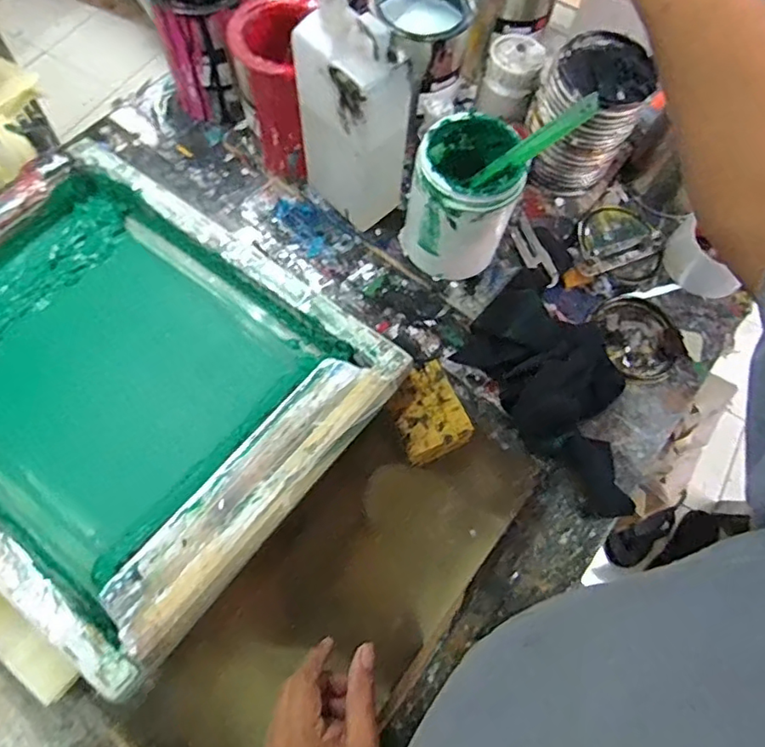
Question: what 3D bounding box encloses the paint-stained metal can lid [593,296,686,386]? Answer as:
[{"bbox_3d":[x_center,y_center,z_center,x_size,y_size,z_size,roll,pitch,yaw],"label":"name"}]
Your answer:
[{"bbox_3d":[0.282,-0.037,0.610,0.085,0.009,0.099,-3,67,-5],"label":"paint-stained metal can lid"}]

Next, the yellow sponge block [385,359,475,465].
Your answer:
[{"bbox_3d":[0.042,0.040,0.545,0.066,0.034,0.086,-21,70,-12],"label":"yellow sponge block"}]

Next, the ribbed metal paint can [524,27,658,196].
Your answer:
[{"bbox_3d":[0.211,-0.280,0.610,0.096,0.139,0.093,1,67,-3],"label":"ribbed metal paint can"}]

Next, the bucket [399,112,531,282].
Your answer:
[{"bbox_3d":[0.074,-0.166,0.568,0.101,0.158,0.102,1,67,-3],"label":"bucket"}]

